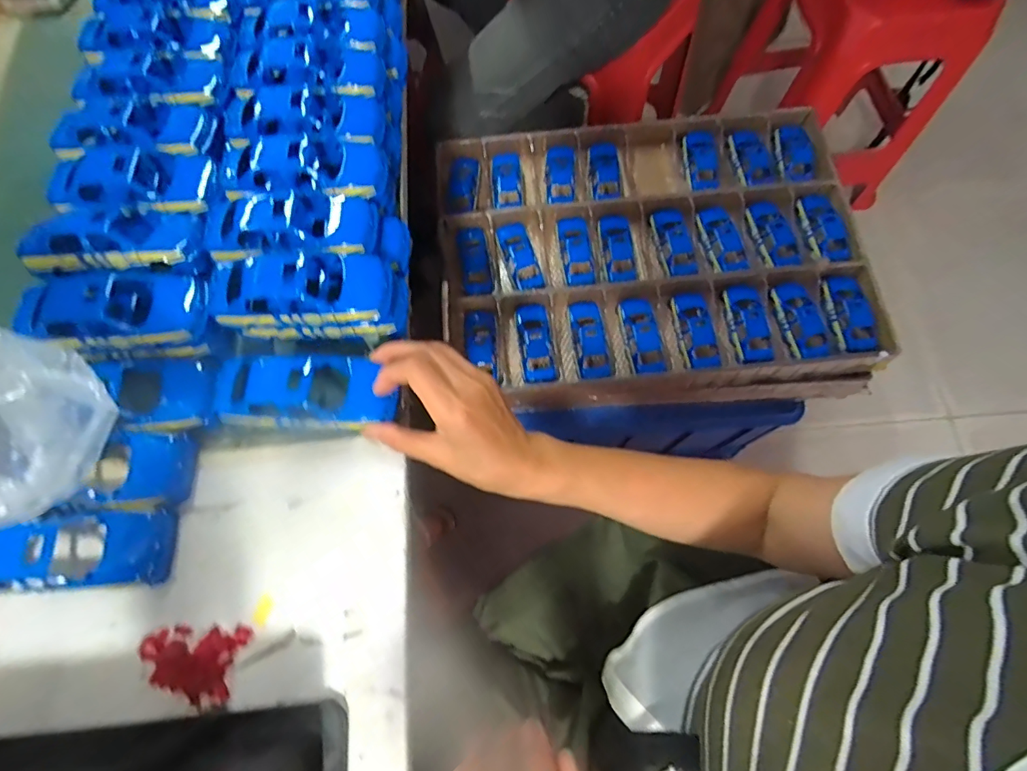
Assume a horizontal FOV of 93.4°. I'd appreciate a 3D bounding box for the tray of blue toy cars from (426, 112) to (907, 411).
[{"bbox_3d":[0.218,-0.215,0.773,0.639,0.085,0.465,-6,71,-1],"label":"tray of blue toy cars"}]

